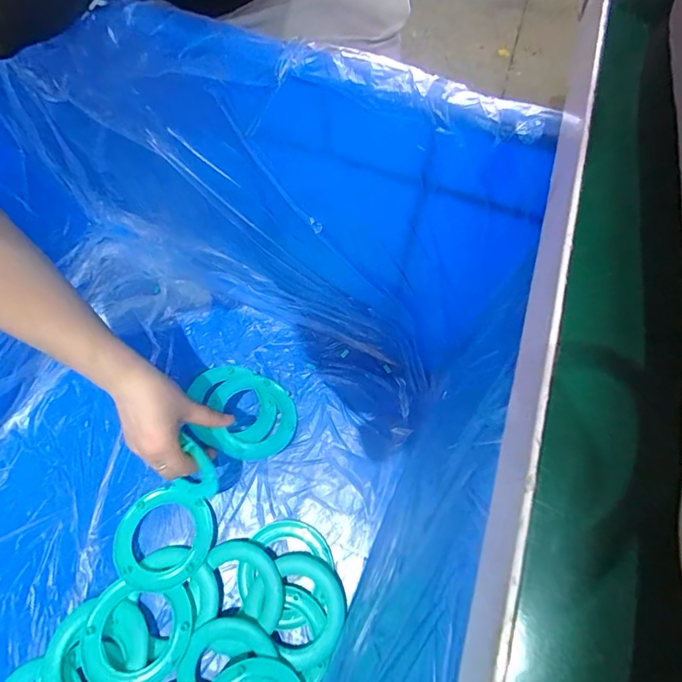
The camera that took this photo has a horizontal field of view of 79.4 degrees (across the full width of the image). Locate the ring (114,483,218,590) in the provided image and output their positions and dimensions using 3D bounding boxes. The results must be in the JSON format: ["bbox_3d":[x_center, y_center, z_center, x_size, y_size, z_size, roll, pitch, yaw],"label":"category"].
[{"bbox_3d":[-0.201,0.220,0.463,0.108,0.018,0.102,-1,70,2],"label":"ring"}]

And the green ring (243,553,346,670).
[{"bbox_3d":[-0.043,0.283,0.442,0.102,0.014,0.090,41,76,15],"label":"green ring"}]

